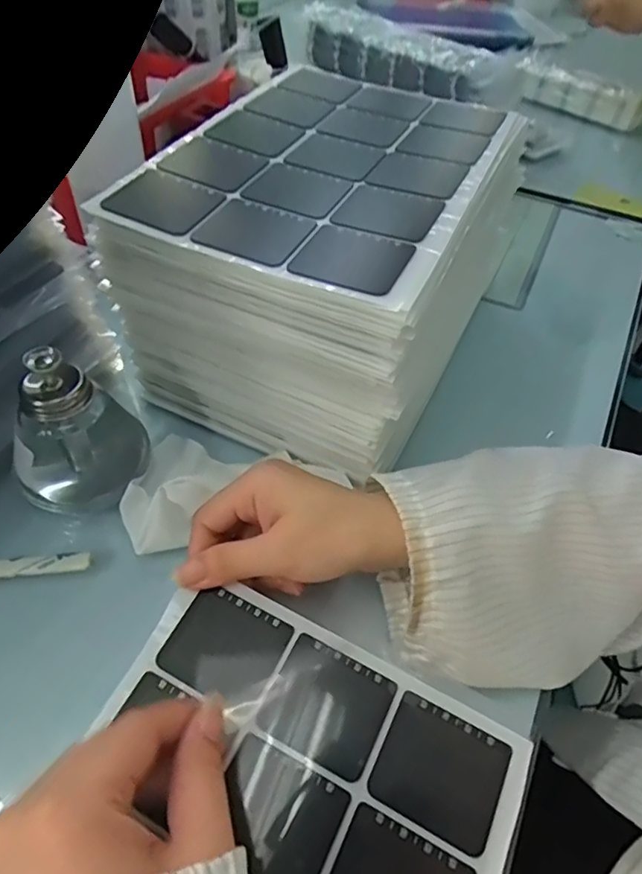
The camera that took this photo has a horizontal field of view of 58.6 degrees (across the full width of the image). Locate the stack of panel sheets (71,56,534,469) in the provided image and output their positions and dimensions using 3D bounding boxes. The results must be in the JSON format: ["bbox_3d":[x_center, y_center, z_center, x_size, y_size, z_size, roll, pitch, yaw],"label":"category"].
[{"bbox_3d":[0.009,-0.137,0.428,0.200,0.144,0.270,22,51,14],"label":"stack of panel sheets"}]

